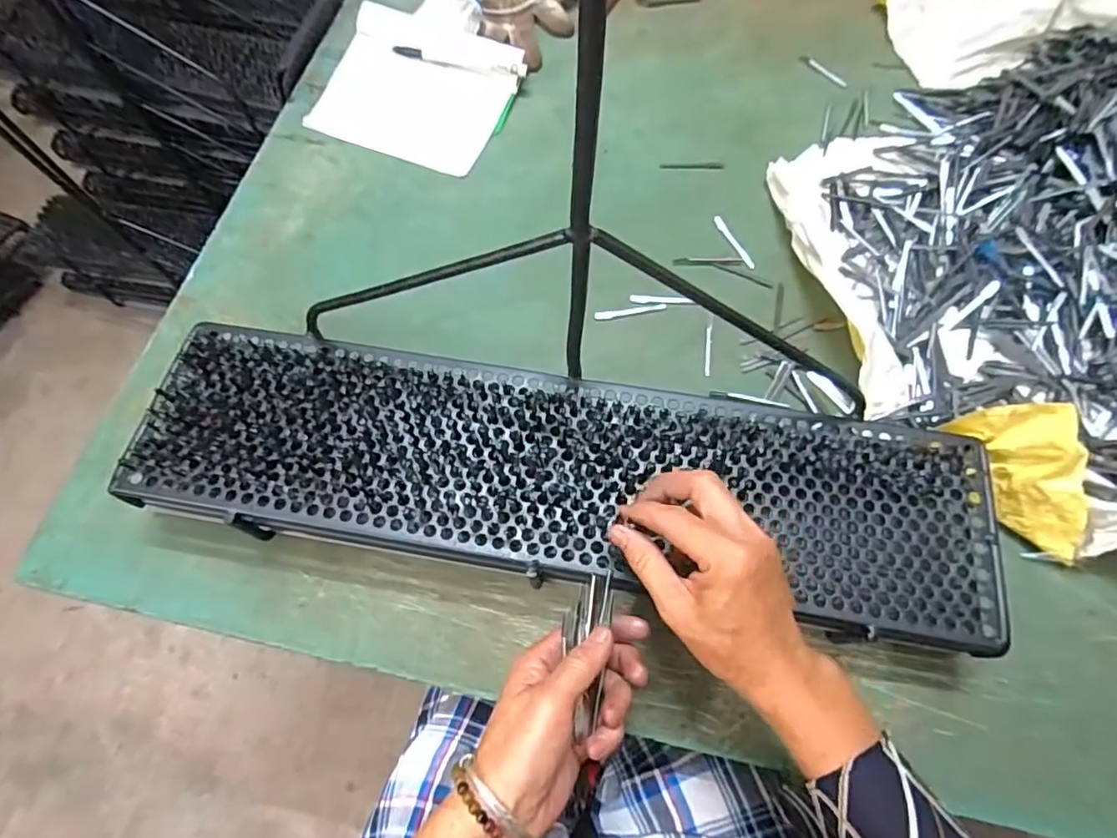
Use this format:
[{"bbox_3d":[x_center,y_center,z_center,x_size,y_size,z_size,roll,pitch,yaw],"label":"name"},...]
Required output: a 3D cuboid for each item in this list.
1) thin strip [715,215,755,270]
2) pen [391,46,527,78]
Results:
[{"bbox_3d":[0.173,-0.175,0.567,0.008,0.004,0.068,-24,69,-8],"label":"thin strip"},{"bbox_3d":[-0.112,-0.402,0.649,0.153,0.007,0.014,15,69,8],"label":"pen"}]

